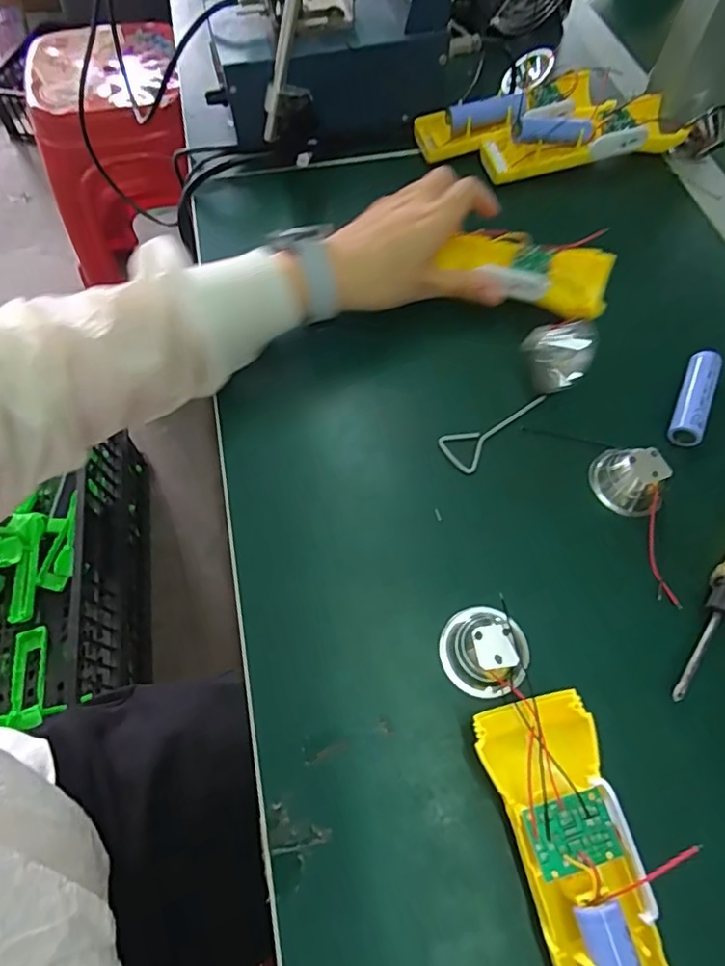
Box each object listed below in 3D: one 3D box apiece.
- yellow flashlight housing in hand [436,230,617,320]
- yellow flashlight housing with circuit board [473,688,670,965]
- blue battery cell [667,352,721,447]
[{"bbox_3d":[0.114,-0.146,0.376,0.115,0.019,0.051,15,63,-2],"label":"yellow flashlight housing in hand"},{"bbox_3d":[0.093,0.173,0.221,0.047,0.031,0.161,-13,64,-7],"label":"yellow flashlight housing with circuit board"},{"bbox_3d":[0.207,-0.053,0.345,0.019,0.018,0.067,27,65,12],"label":"blue battery cell"}]

